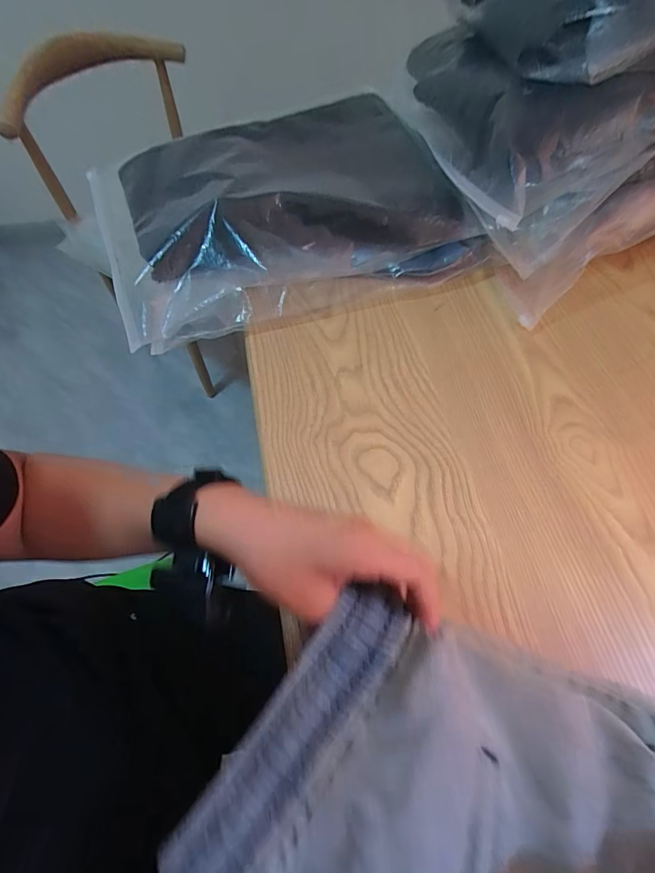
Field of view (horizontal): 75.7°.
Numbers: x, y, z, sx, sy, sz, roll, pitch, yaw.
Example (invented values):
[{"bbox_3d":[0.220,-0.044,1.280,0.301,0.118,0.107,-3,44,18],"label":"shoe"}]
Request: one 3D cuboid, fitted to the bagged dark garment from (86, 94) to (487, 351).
[{"bbox_3d":[-0.056,-0.238,0.453,0.354,0.086,0.238,-20,63,-12],"label":"bagged dark garment"}]

